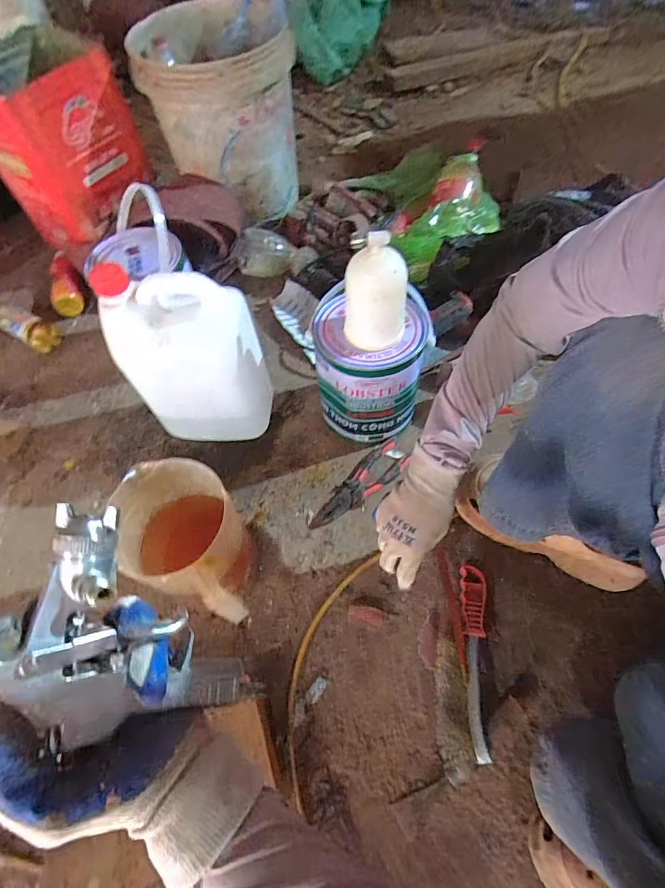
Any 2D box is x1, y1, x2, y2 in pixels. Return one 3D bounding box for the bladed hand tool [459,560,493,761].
[{"bbox_3d":[0.183,0.267,0.556,0.033,0.037,0.220,4,60,5],"label":"bladed hand tool"}]

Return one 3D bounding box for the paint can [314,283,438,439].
[{"bbox_3d":[0.056,-0.105,0.686,0.169,0.198,0.143,7,61,8],"label":"paint can"}]

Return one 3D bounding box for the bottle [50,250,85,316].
[{"bbox_3d":[-0.596,-0.362,0.972,0.073,0.057,0.179,-27,61,-12],"label":"bottle"}]

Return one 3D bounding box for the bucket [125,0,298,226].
[{"bbox_3d":[-0.232,-0.722,0.945,0.287,0.344,0.351,-9,60,-1],"label":"bucket"}]

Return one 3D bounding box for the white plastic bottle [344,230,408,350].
[{"bbox_3d":[0.053,-0.183,0.553,0.076,0.148,0.062,-1,60,3],"label":"white plastic bottle"}]

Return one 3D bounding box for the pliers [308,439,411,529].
[{"bbox_3d":[0.043,0.068,0.688,0.187,0.017,0.060,-41,65,-19],"label":"pliers"}]

